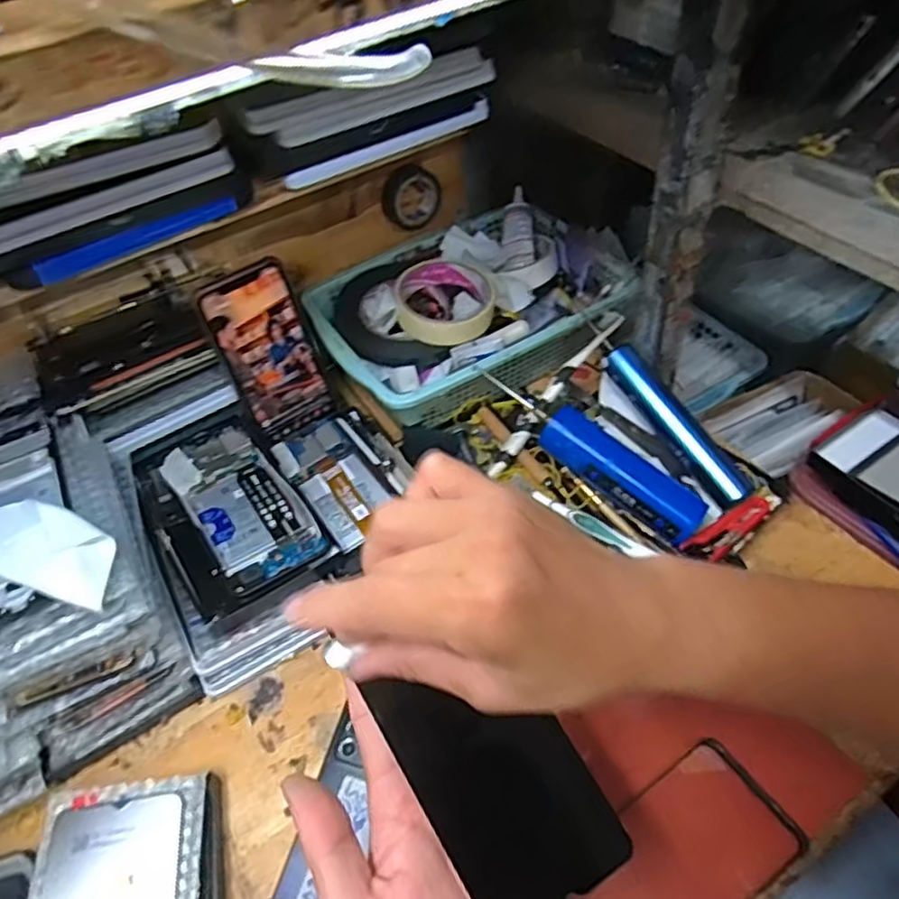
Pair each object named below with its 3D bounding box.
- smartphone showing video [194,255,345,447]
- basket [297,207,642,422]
[{"bbox_3d":[-0.145,-0.078,0.557,0.073,0.143,0.012,-32,37,-20],"label":"smartphone showing video"},{"bbox_3d":[0.028,-0.130,0.642,0.286,0.064,0.206,-28,52,-18],"label":"basket"}]

